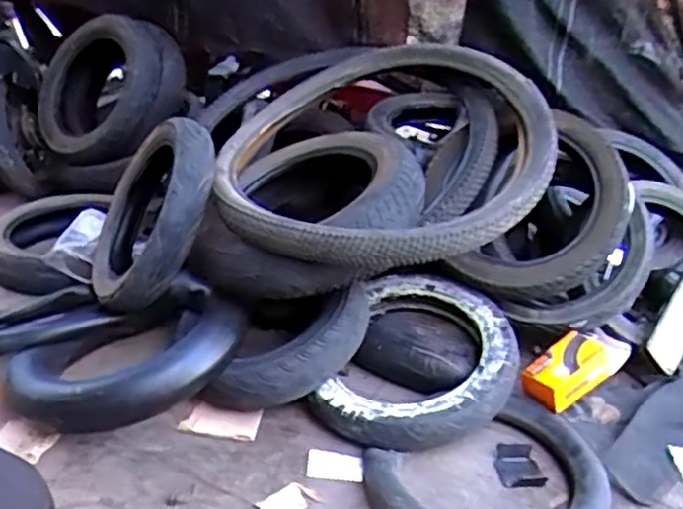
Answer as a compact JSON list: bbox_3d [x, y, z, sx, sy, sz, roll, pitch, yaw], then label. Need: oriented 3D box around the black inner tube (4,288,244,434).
[{"bbox_3d":[-0.342,0.163,1.103,0.376,0.083,0.295,-21,27,-9],"label":"black inner tube"}]

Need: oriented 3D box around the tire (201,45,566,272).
[{"bbox_3d":[0.056,-0.194,1.226,0.603,0.106,0.618,14,47,25],"label":"tire"}]

